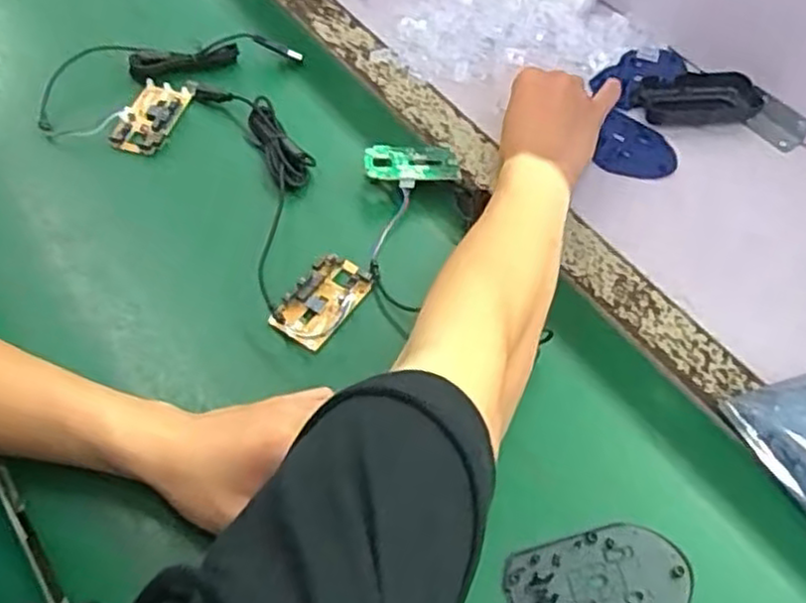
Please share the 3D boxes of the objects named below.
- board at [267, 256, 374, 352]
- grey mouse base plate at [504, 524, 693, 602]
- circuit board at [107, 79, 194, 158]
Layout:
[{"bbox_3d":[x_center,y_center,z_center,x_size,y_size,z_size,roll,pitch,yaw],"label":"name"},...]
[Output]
[{"bbox_3d":[-0.059,-0.001,0.525,0.046,0.019,0.076,29,60,15],"label":"board"},{"bbox_3d":[0.118,0.175,0.425,0.107,0.015,0.070,-12,59,-11],"label":"grey mouse base plate"},{"bbox_3d":[-0.223,-0.163,0.630,0.049,0.010,0.082,12,57,5],"label":"circuit board"}]

